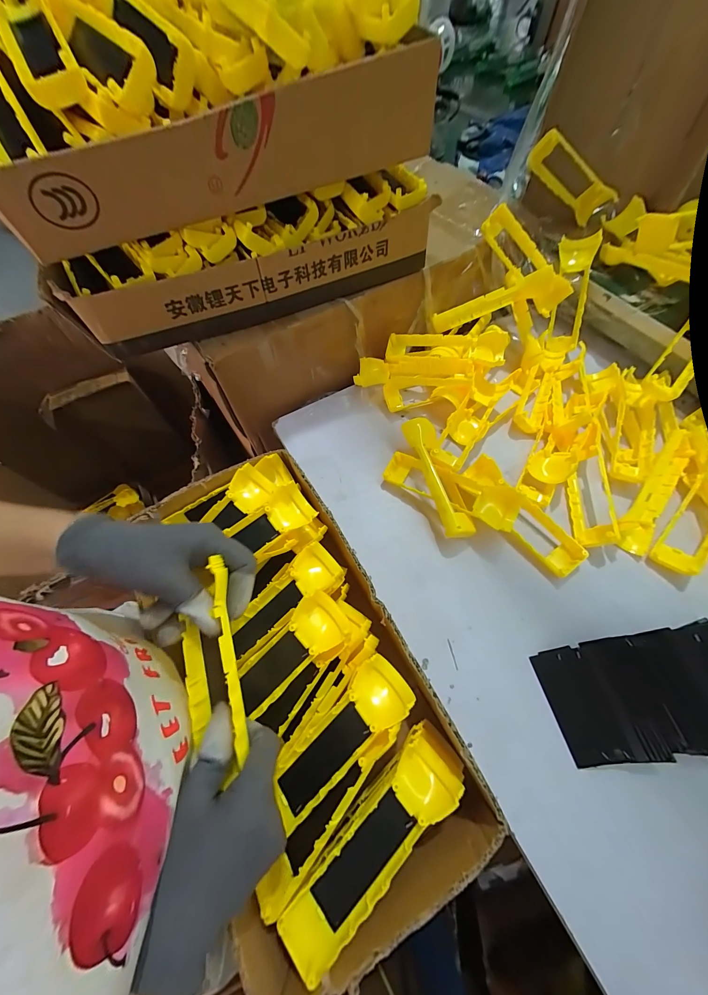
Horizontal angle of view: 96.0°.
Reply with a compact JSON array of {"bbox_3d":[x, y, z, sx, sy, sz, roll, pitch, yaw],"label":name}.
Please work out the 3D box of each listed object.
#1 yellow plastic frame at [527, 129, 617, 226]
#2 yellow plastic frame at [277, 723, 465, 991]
[{"bbox_3d":[0.329,-0.481,0.485,0.170,0.047,0.013,9,59,-27],"label":"yellow plastic frame"},{"bbox_3d":[0.018,0.278,0.261,0.167,0.027,0.049,-39,69,-17],"label":"yellow plastic frame"}]

